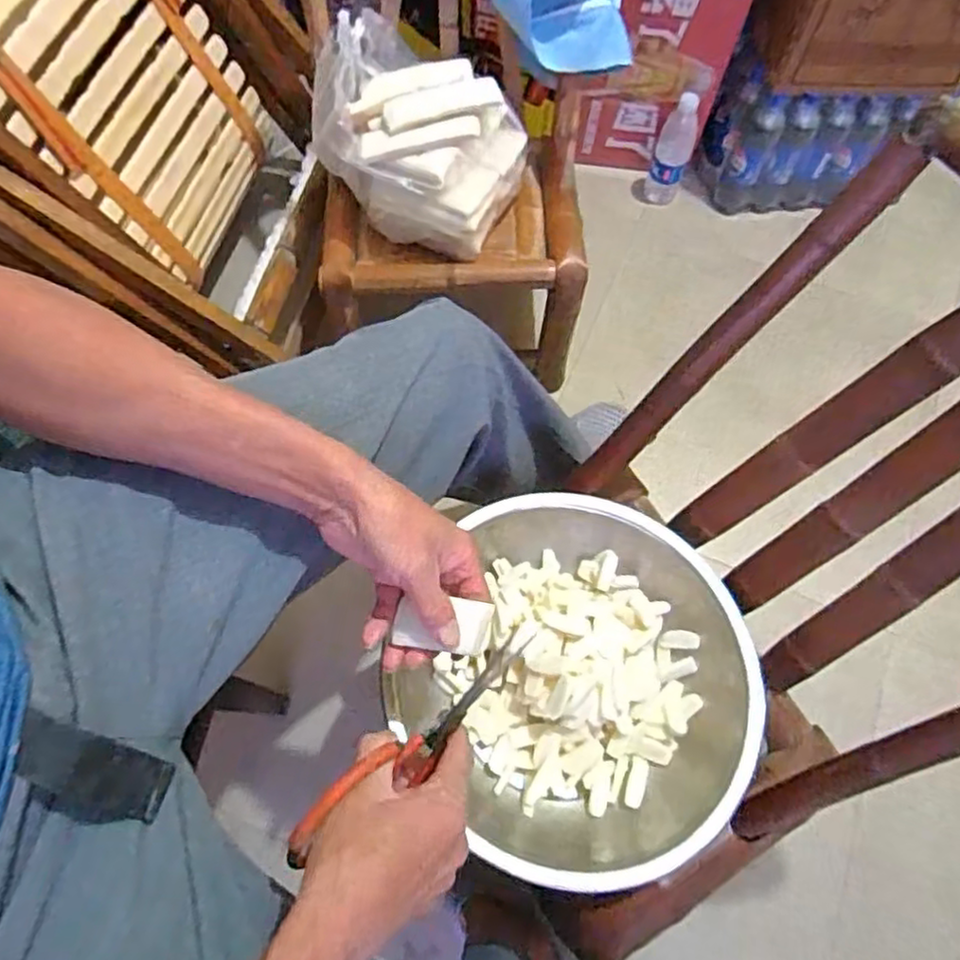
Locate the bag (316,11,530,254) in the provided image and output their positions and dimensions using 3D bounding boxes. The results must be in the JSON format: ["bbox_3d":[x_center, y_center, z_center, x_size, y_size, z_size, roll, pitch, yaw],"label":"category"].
[{"bbox_3d":[-0.070,-0.446,0.894,0.230,0.196,0.197,25,69,9],"label":"bag"}]

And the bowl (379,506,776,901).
[{"bbox_3d":[0.102,0.188,0.647,0.303,0.091,0.332,0,67,-1],"label":"bowl"}]

